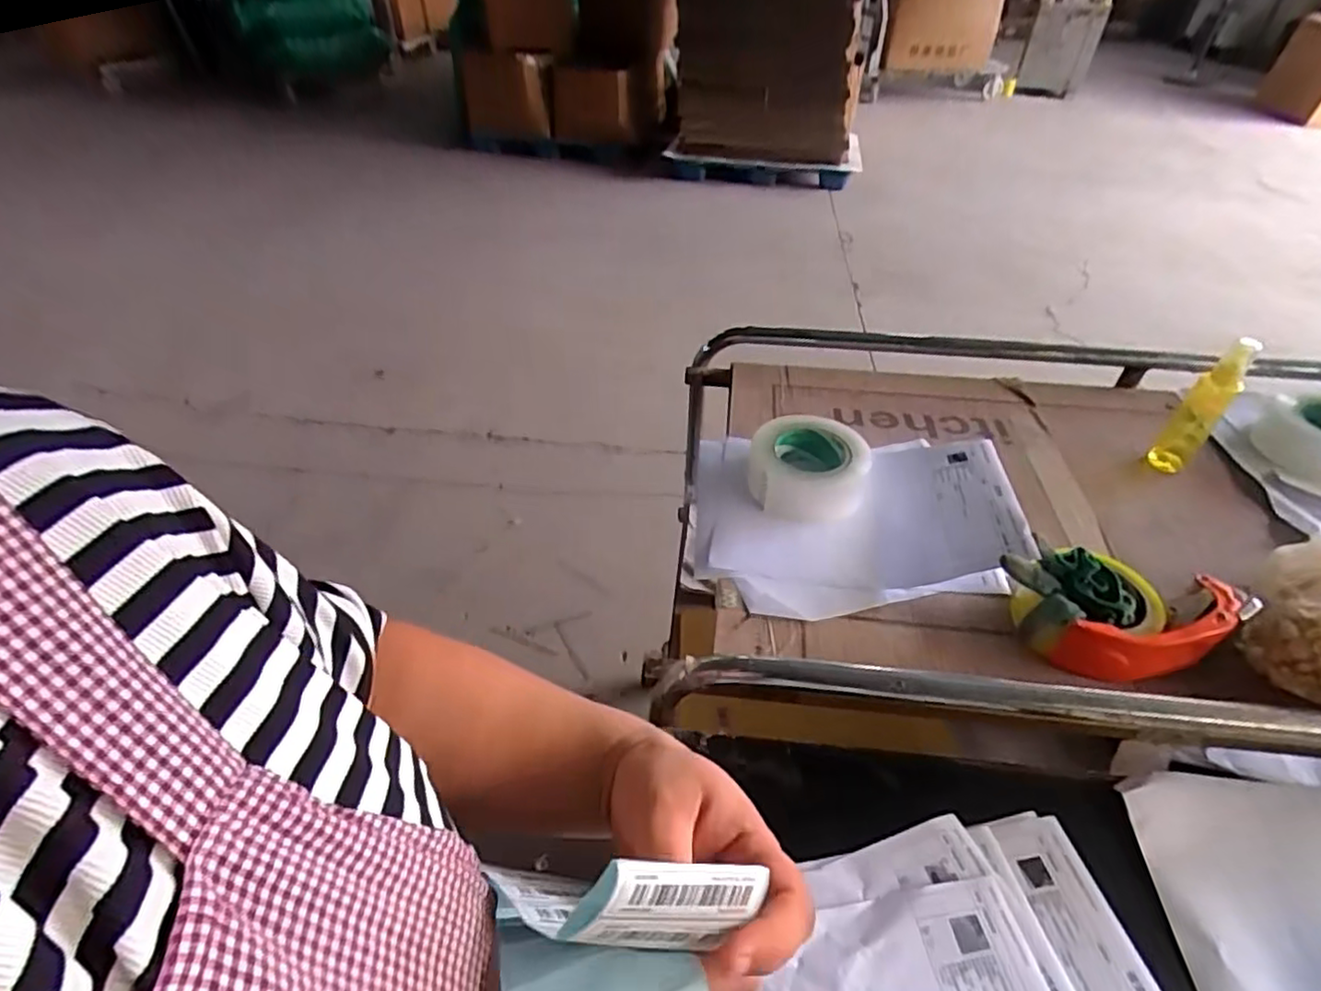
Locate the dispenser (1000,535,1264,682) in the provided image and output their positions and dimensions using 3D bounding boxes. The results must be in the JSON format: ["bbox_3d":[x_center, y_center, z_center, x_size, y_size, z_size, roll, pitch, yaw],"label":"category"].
[{"bbox_3d":[0.383,0.102,0.544,0.185,0.077,0.107,-3,43,-4],"label":"dispenser"}]

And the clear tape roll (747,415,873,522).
[{"bbox_3d":[0.158,-0.032,0.688,0.119,0.051,0.121,0,43,0],"label":"clear tape roll"}]

